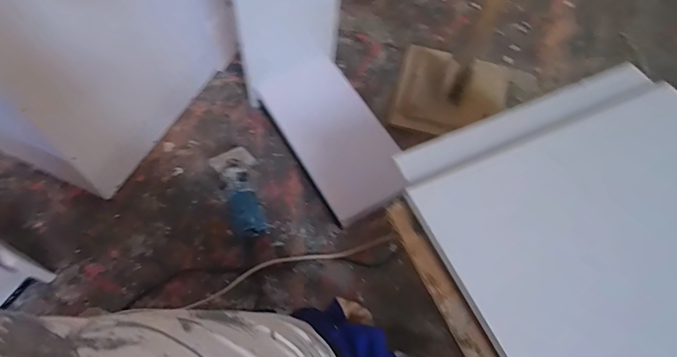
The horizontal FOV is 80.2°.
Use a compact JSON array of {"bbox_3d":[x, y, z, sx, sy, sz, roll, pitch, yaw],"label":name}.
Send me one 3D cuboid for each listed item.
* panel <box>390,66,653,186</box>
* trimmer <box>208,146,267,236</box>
[{"bbox_3d":[0.311,-0.101,0.657,0.477,0.013,0.060,-20,62,-14],"label":"panel"},{"bbox_3d":[-0.237,0.041,1.001,0.102,0.085,0.223,-19,63,-12],"label":"trimmer"}]

